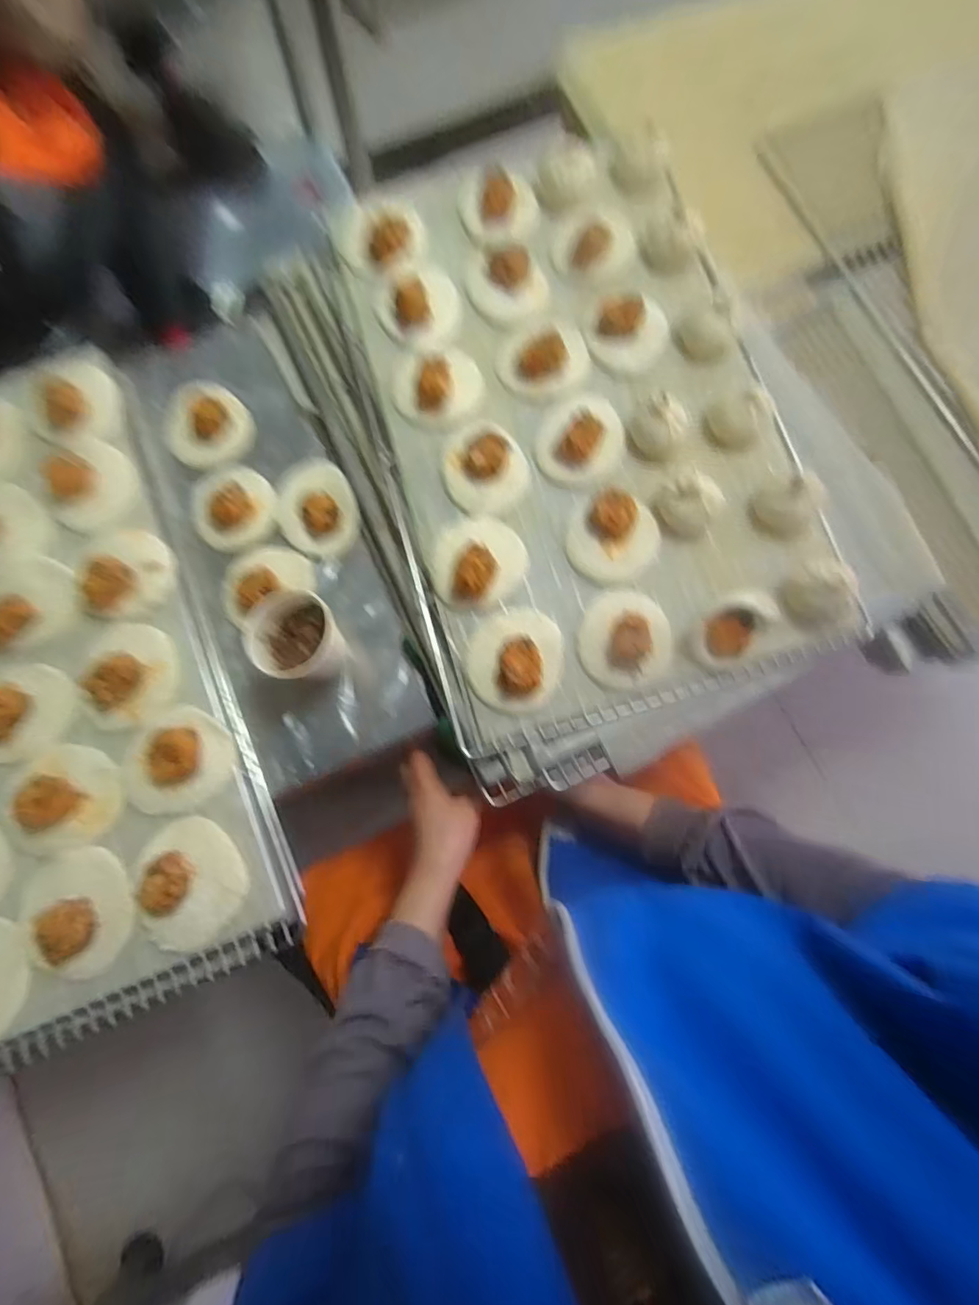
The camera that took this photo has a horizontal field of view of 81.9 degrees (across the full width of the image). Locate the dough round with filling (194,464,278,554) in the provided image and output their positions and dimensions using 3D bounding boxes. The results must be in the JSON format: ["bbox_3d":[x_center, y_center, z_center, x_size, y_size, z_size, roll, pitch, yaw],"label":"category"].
[{"bbox_3d":[-0.262,-0.152,0.575,0.076,0.035,0.089,-16,79,-4],"label":"dough round with filling"}]

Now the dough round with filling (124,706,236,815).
[{"bbox_3d":[-0.271,0.093,0.487,0.085,0.023,0.088,0,78,-1],"label":"dough round with filling"}]

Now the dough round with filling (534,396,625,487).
[{"bbox_3d":[0.089,-0.208,0.538,0.083,0.028,0.092,11,78,1],"label":"dough round with filling"}]

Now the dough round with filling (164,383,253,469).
[{"bbox_3d":[-0.299,-0.241,0.591,0.088,0.044,0.076,-40,82,-8],"label":"dough round with filling"}]

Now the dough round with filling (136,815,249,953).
[{"bbox_3d":[-0.245,0.191,0.461,0.078,0.027,0.100,3,78,0],"label":"dough round with filling"}]

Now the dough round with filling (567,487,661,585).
[{"bbox_3d":[0.117,-0.107,0.520,0.078,0.031,0.083,0,78,-1],"label":"dough round with filling"}]

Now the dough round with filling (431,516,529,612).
[{"bbox_3d":[-0.013,-0.088,0.510,0.088,0.036,0.085,0,78,-1],"label":"dough round with filling"}]

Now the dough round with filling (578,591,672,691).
[{"bbox_3d":[0.122,-0.013,0.501,0.079,0.028,0.089,18,79,3],"label":"dough round with filling"}]

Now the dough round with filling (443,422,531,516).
[{"bbox_3d":[-0.002,-0.171,0.529,0.077,0.030,0.073,0,78,-1],"label":"dough round with filling"}]

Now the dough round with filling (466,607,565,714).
[{"bbox_3d":[0.023,0.003,0.492,0.084,0.035,0.092,0,78,-1],"label":"dough round with filling"}]

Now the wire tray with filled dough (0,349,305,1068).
[{"bbox_3d":[-0.466,0.039,0.502,0.420,0.055,0.603,-21,79,-5],"label":"wire tray with filled dough"}]

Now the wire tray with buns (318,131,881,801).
[{"bbox_3d":[0.100,-0.220,0.548,0.412,0.062,0.604,-17,80,-4],"label":"wire tray with buns"}]

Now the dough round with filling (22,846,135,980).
[{"bbox_3d":[-0.339,0.213,0.455,0.086,0.035,0.101,-33,81,-7],"label":"dough round with filling"}]

